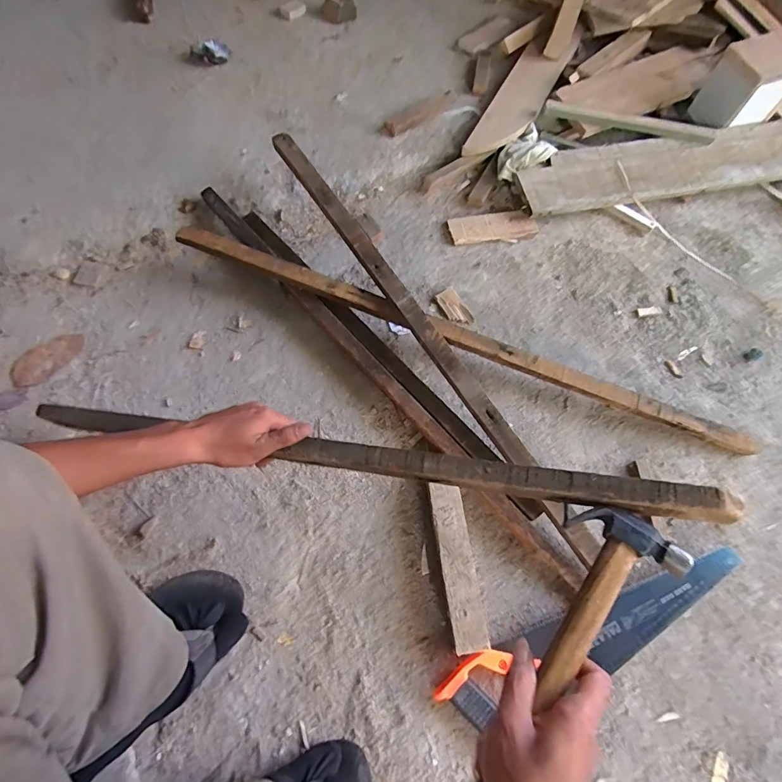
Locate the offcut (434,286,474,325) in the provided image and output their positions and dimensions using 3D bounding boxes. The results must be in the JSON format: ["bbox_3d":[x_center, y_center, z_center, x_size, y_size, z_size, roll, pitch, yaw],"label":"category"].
[{"bbox_3d":[0.113,-0.150,0.778,0.044,0.009,0.078,-27,68,-14],"label":"offcut"}]

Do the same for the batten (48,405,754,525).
[{"bbox_3d":[-0.087,0.065,0.471,0.764,0.021,0.041,5,65,18],"label":"batten"}]

